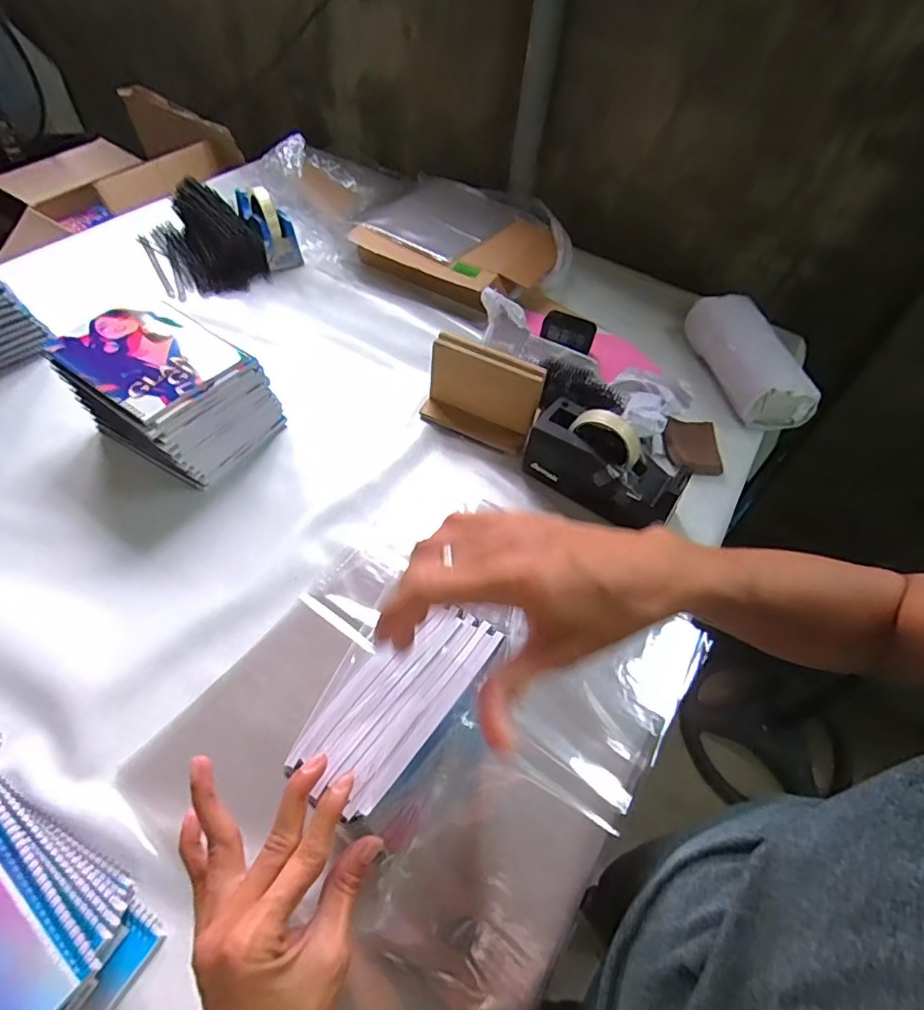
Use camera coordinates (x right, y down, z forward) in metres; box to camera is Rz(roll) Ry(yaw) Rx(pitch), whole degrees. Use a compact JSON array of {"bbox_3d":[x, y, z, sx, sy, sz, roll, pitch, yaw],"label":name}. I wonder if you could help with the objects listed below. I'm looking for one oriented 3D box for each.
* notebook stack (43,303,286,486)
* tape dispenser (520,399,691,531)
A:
[{"bbox_3d":[-0.380,-0.148,0.702,0.213,0.127,0.164,28,56,16],"label":"notebook stack"},{"bbox_3d":[0.181,-0.054,0.681,0.193,0.118,0.072,34,58,19],"label":"tape dispenser"}]

